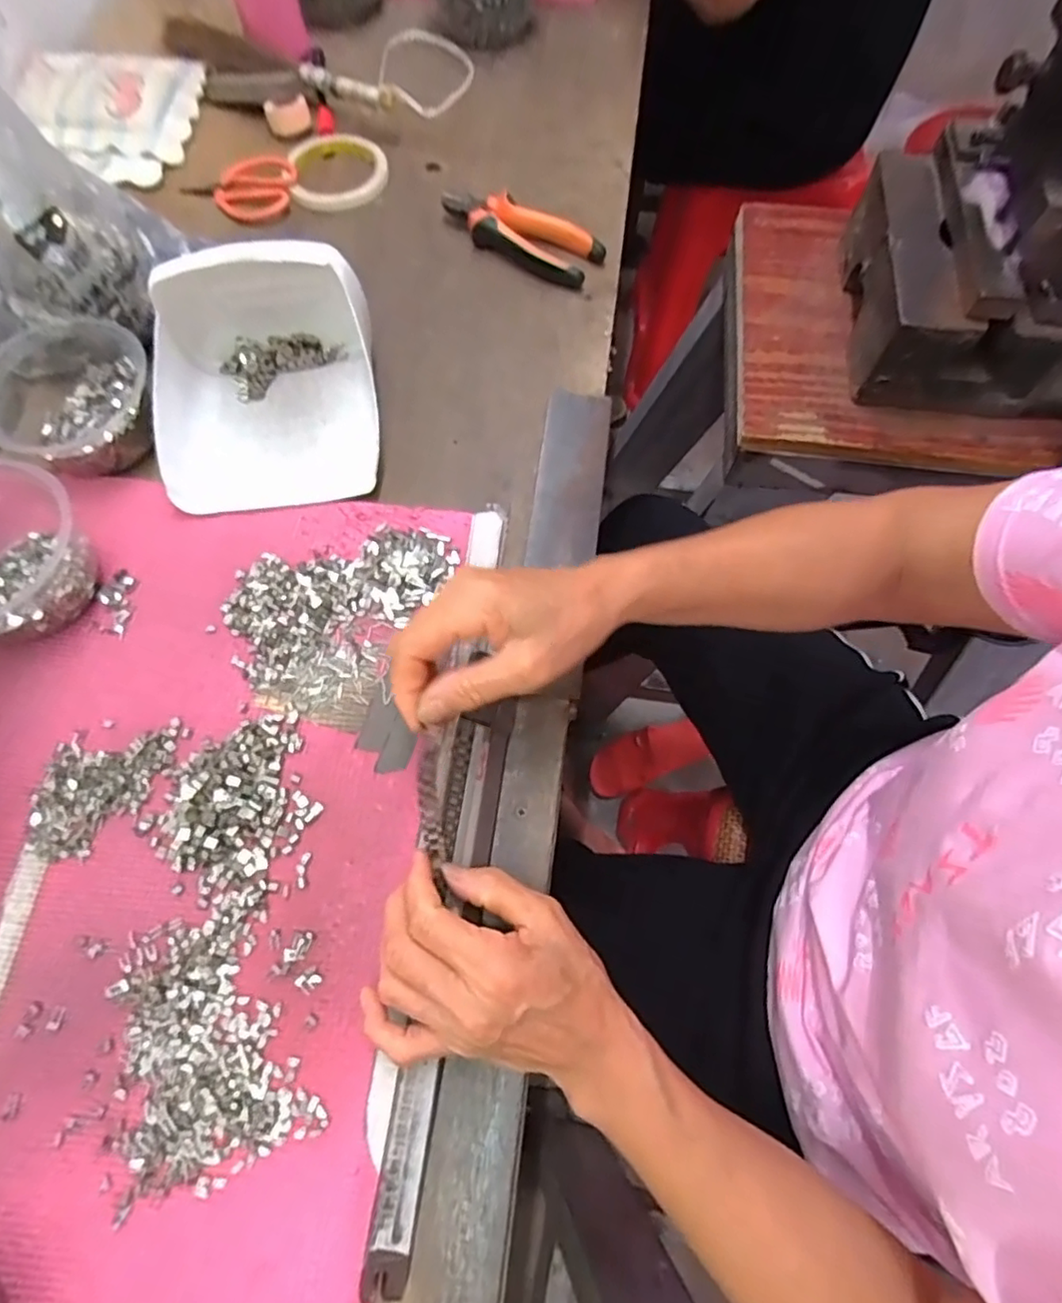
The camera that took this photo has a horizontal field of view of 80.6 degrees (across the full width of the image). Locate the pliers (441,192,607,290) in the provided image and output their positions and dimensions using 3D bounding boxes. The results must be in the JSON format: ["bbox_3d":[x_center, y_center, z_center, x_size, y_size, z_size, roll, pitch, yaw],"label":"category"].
[{"bbox_3d":[-0.010,-0.370,0.552,0.151,0.025,0.051,35,72,14],"label":"pliers"}]

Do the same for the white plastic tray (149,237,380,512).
[{"bbox_3d":[-0.193,-0.205,0.447,0.155,0.080,0.190,-7,68,-2],"label":"white plastic tray"}]

